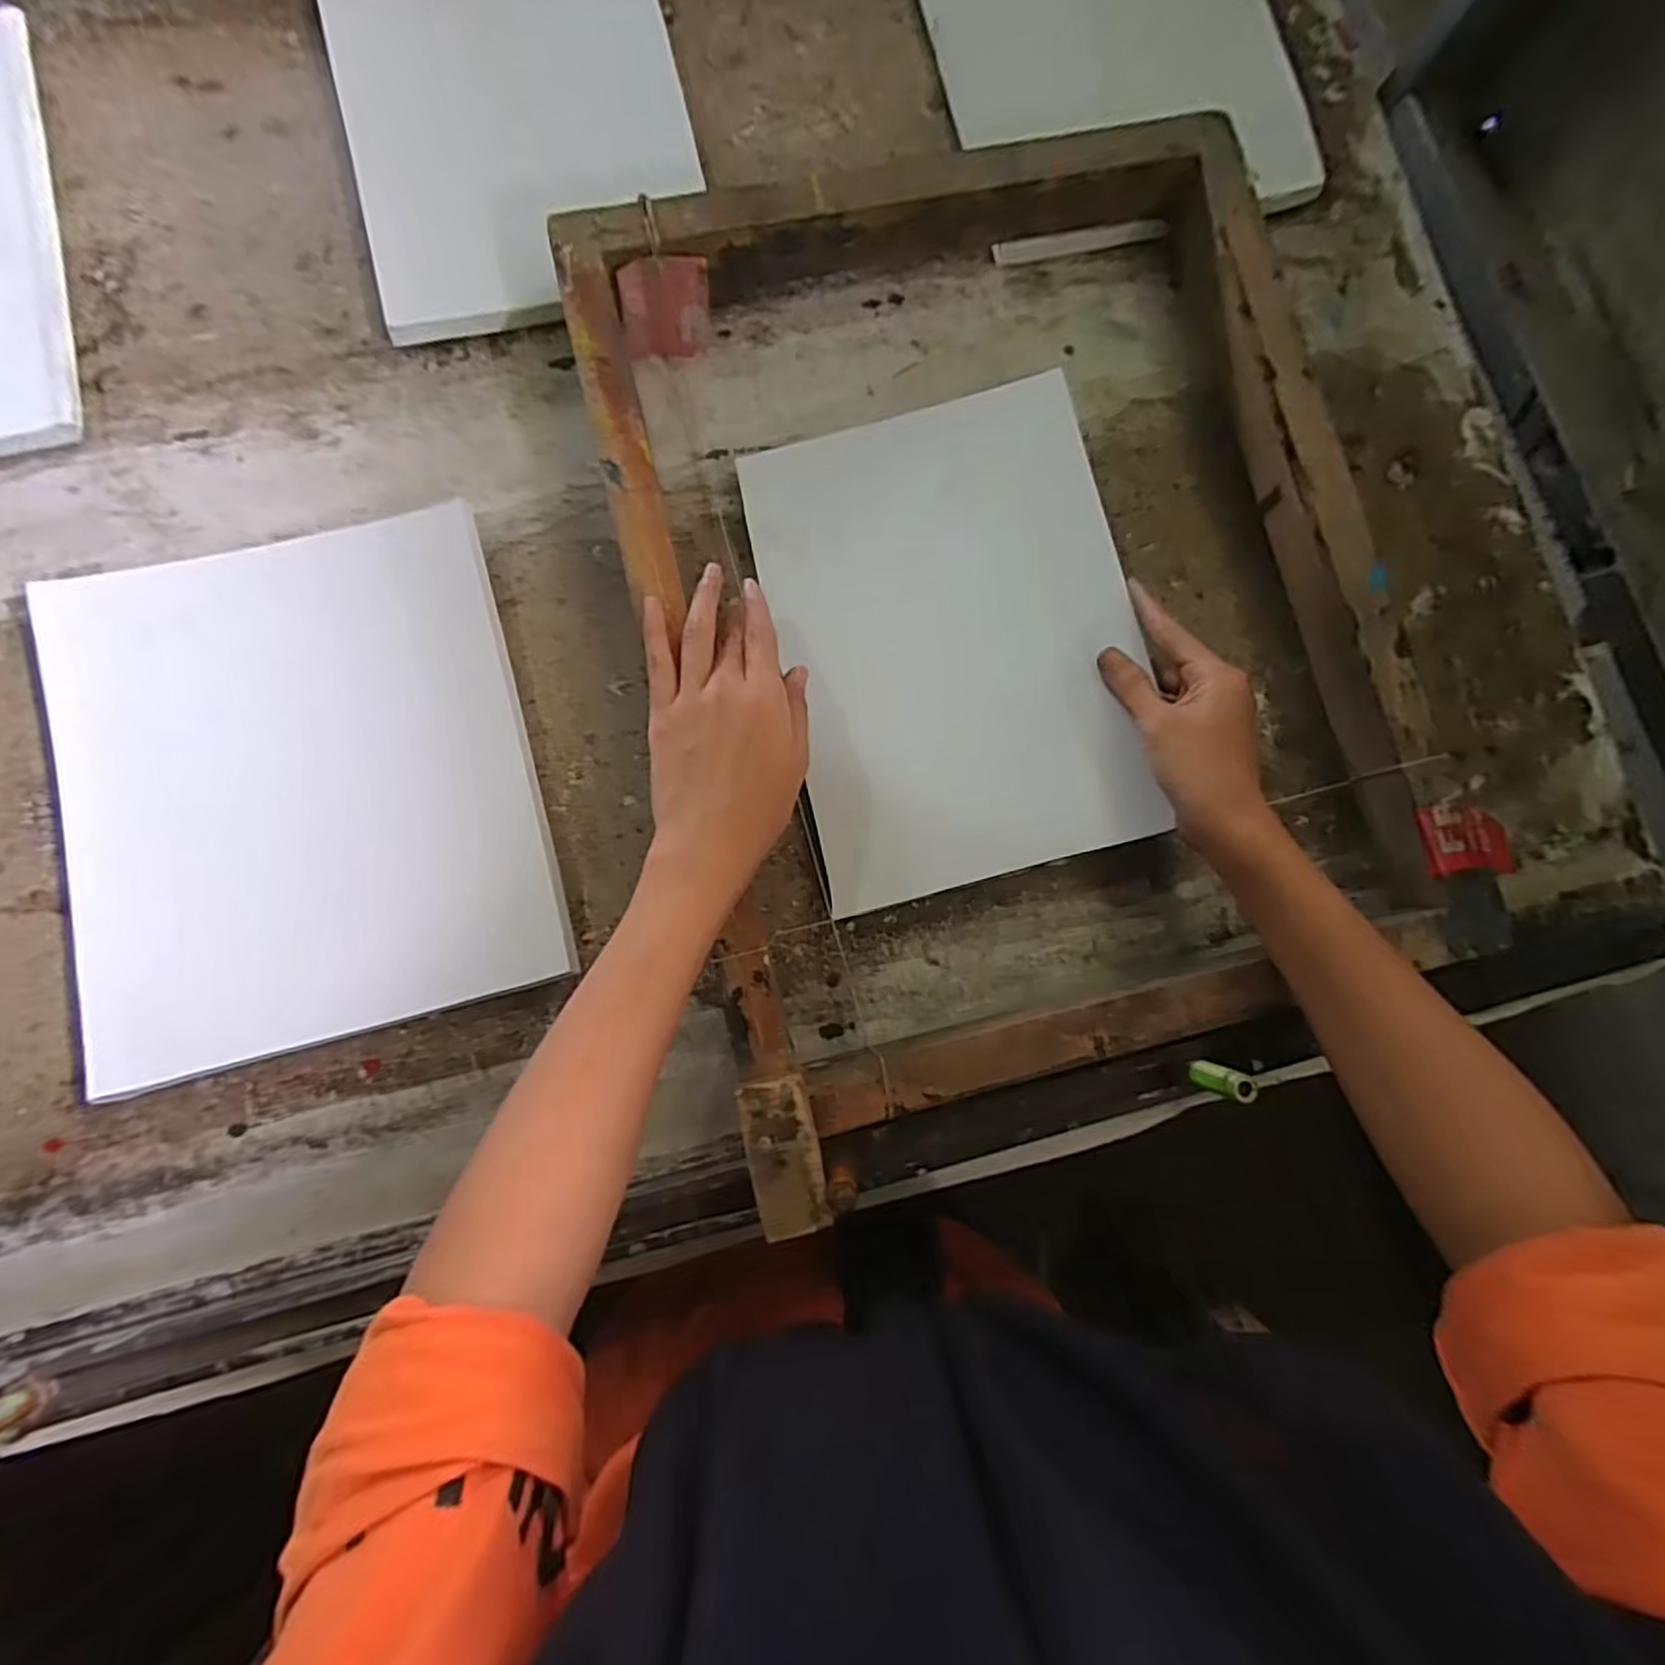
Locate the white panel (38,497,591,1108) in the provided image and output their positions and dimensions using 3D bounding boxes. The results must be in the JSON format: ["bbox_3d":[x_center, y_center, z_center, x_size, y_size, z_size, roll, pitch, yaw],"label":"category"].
[{"bbox_3d":[-0.282,-0.021,0.394,0.235,0.019,0.261,-15,89,-6],"label":"white panel"}]

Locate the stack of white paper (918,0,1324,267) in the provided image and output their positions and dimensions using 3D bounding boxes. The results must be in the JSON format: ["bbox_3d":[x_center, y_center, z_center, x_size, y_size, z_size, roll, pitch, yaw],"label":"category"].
[{"bbox_3d":[0.179,-0.525,0.490,0.214,0.018,0.281,-14,86,2],"label":"stack of white paper"}]

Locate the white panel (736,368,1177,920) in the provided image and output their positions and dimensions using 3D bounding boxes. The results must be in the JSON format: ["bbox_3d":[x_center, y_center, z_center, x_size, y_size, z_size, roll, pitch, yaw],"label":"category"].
[{"bbox_3d":[0.067,-0.110,0.413,0.188,0.031,0.267,-12,81,-4],"label":"white panel"}]

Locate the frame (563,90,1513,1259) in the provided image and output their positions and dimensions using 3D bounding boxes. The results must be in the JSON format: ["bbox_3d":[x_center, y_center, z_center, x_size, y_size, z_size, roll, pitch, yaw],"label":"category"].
[{"bbox_3d":[0.102,-0.122,0.401,0.401,0.040,0.527,-13,81,-5],"label":"frame"}]

